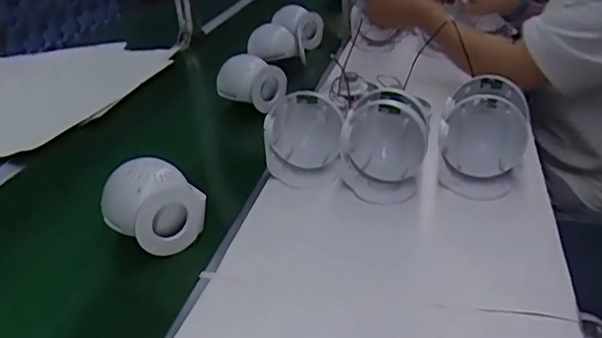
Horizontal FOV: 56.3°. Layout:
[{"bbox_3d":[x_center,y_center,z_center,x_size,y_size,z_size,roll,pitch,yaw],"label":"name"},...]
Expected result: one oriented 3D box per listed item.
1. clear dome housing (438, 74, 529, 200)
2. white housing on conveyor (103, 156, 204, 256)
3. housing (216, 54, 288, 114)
[{"bbox_3d":[0.235,-0.038,0.720,0.103,0.119,0.098,5,29,19],"label":"clear dome housing"},{"bbox_3d":[-0.175,0.044,0.666,0.119,0.083,0.090,-12,28,-13],"label":"white housing on conveyor"},{"bbox_3d":[-0.097,-0.158,1.006,0.078,0.075,0.120,-25,33,-34],"label":"housing"}]

